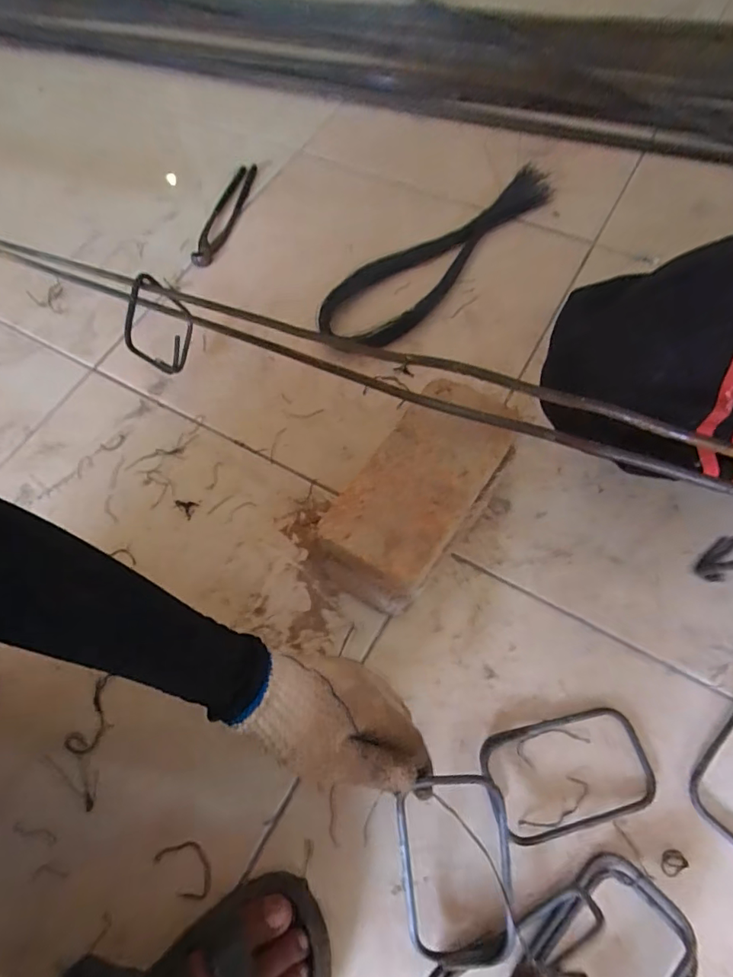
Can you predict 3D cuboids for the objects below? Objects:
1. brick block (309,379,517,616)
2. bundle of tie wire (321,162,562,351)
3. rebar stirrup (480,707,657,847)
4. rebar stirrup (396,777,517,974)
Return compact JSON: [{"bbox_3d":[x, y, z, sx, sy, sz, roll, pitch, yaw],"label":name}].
[{"bbox_3d":[0.049,0.016,0.507,0.103,0.104,0.207,33,71,17],"label":"brick block"},{"bbox_3d":[0.110,-0.335,0.711,0.397,0.030,0.134,-43,70,-15],"label":"bundle of tie wire"},{"bbox_3d":[0.176,0.246,0.441,0.141,0.012,0.083,-13,65,-2],"label":"rebar stirrup"},{"bbox_3d":[0.068,0.293,0.382,0.082,0.017,0.150,-6,92,5],"label":"rebar stirrup"}]

